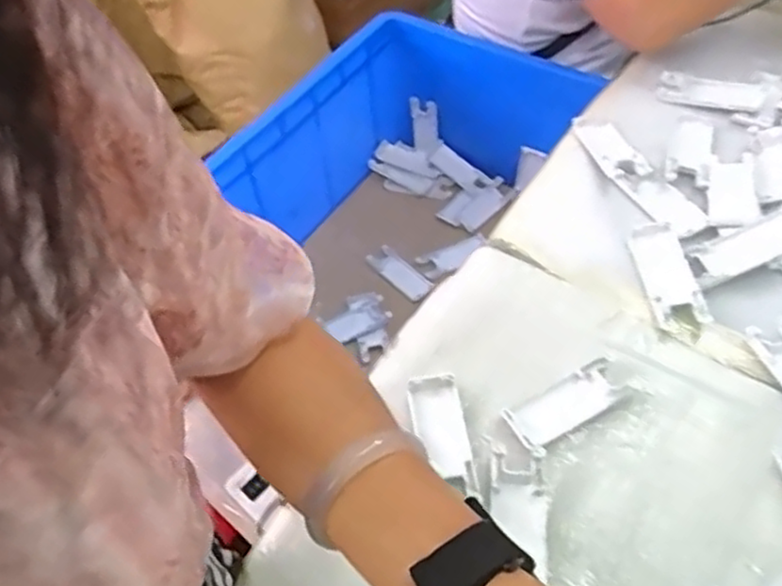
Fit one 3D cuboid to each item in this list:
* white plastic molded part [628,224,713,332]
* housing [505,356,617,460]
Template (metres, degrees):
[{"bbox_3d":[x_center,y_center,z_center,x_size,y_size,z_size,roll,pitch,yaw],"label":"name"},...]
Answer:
[{"bbox_3d":[0.238,-0.016,0.613,0.042,0.012,0.103,-10,53,-1],"label":"white plastic molded part"},{"bbox_3d":[0.136,0.087,0.547,0.095,0.011,0.041,-27,56,-14],"label":"housing"}]

